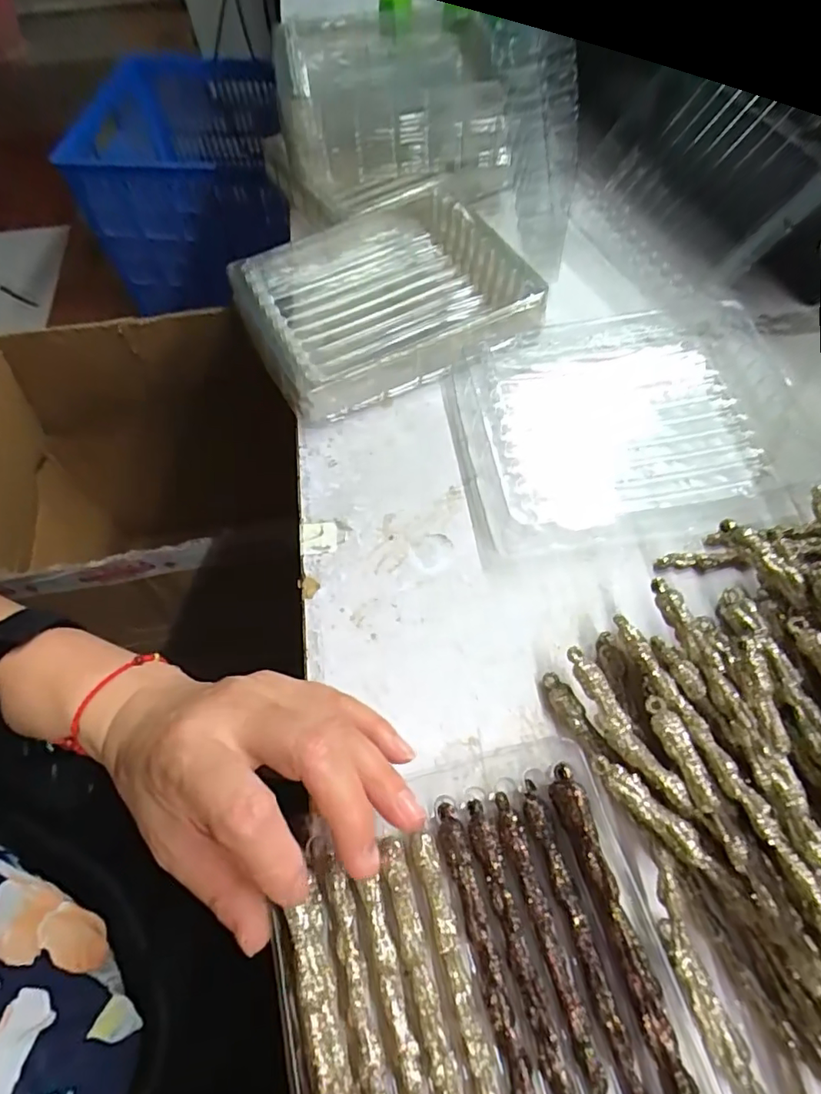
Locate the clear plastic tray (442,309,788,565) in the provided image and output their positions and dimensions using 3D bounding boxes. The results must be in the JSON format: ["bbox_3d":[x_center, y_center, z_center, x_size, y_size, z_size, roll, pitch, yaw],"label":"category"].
[{"bbox_3d":[0.121,-0.079,0.324,0.184,0.027,0.159,-8,62,-2],"label":"clear plastic tray"}]

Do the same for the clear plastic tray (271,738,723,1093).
[{"bbox_3d":[0.033,0.178,0.192,0.139,0.028,0.182,-15,62,-6],"label":"clear plastic tray"}]

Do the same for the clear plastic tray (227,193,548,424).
[{"bbox_3d":[-0.021,-0.177,0.383,0.189,0.033,0.156,-28,65,-13],"label":"clear plastic tray"}]

